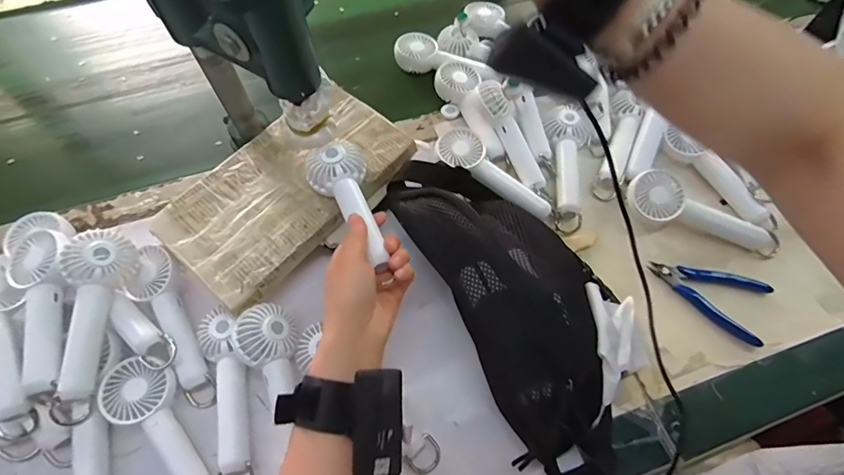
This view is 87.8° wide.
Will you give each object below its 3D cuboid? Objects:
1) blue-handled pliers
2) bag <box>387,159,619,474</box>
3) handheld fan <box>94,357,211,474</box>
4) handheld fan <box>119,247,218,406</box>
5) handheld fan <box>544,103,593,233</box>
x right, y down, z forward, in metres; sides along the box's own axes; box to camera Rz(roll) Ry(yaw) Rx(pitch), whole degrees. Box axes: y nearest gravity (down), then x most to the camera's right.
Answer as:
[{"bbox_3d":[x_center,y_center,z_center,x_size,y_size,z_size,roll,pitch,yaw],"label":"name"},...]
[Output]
[{"bbox_3d":[0.289,0.060,0.446,0.114,0.014,0.066,20,64,10],"label":"blue-handled pliers"},{"bbox_3d":[0.098,0.049,0.401,0.138,0.103,0.342,-25,65,-12],"label":"bag"},{"bbox_3d":[-0.210,0.173,0.372,0.052,0.034,0.163,-40,69,-19],"label":"handheld fan"},{"bbox_3d":[-0.230,0.080,0.412,0.050,0.037,0.154,-35,67,-16],"label":"handheld fan"},{"bbox_3d":[0.164,-0.082,0.500,0.053,0.033,0.154,9,63,5],"label":"handheld fan"}]

